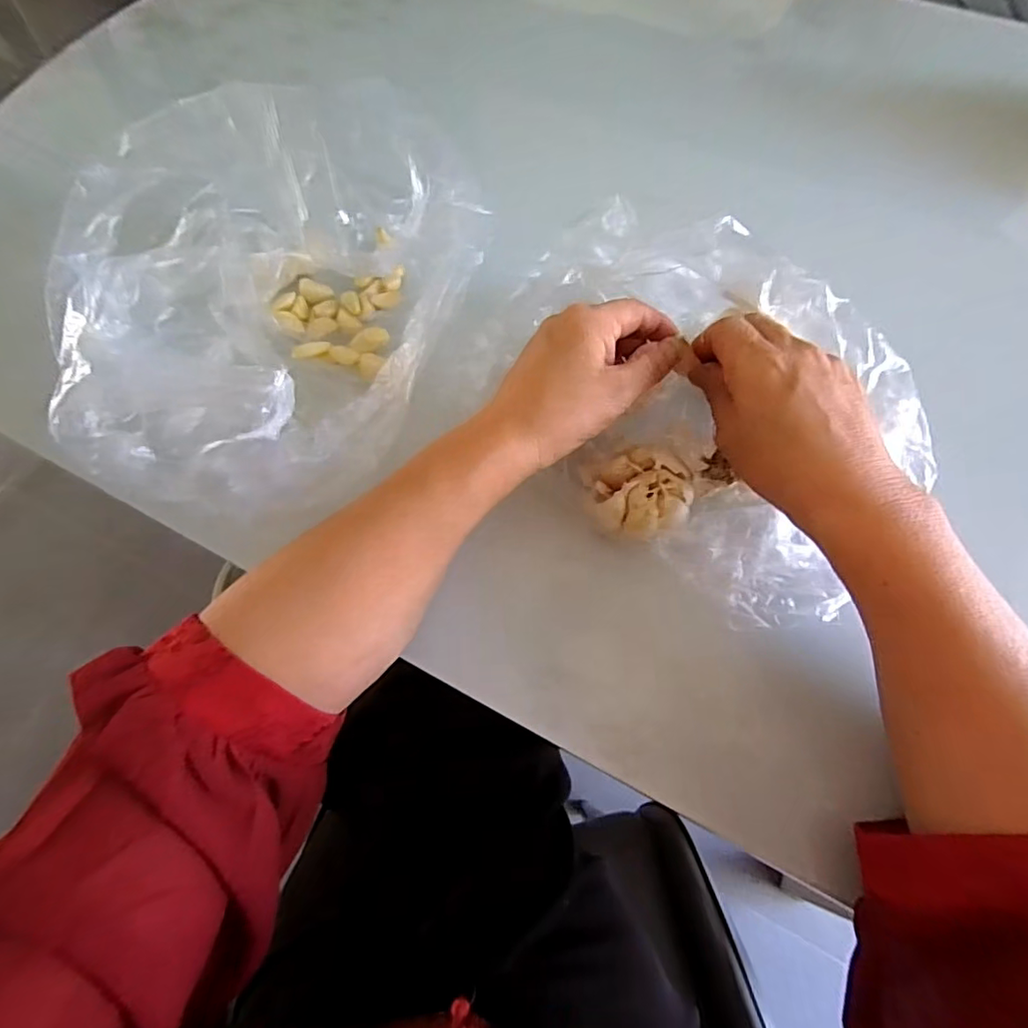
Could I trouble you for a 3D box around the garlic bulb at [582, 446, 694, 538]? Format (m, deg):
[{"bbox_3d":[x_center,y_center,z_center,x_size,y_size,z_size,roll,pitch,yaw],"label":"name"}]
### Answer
[{"bbox_3d":[0.071,-0.014,0.304,0.050,0.029,0.054,-13,66,-7],"label":"garlic bulb"}]

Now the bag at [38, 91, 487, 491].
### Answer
[{"bbox_3d":[-0.160,-0.121,0.306,0.228,0.113,0.227,32,69,13],"label":"bag"}]

